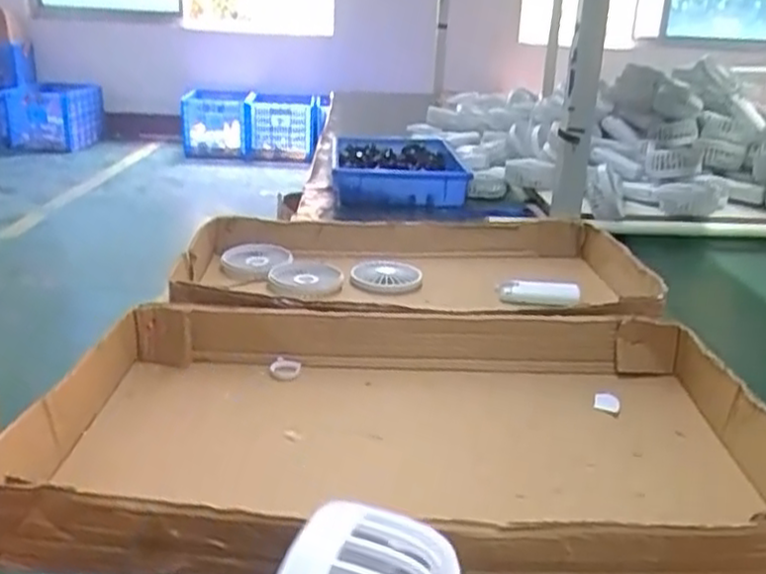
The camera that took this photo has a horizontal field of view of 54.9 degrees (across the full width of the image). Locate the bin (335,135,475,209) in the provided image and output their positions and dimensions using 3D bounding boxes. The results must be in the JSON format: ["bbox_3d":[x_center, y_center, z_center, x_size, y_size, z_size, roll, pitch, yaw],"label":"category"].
[{"bbox_3d":[0.024,-0.216,1.353,0.228,0.075,0.284,0,21,-4],"label":"bin"}]

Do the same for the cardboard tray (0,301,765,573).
[{"bbox_3d":[0.024,0.103,0.567,0.520,0.061,0.310,1,21,-1],"label":"cardboard tray"}]

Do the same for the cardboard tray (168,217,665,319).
[{"bbox_3d":[0.038,-0.007,0.874,0.527,0.075,0.327,0,21,-4],"label":"cardboard tray"}]

